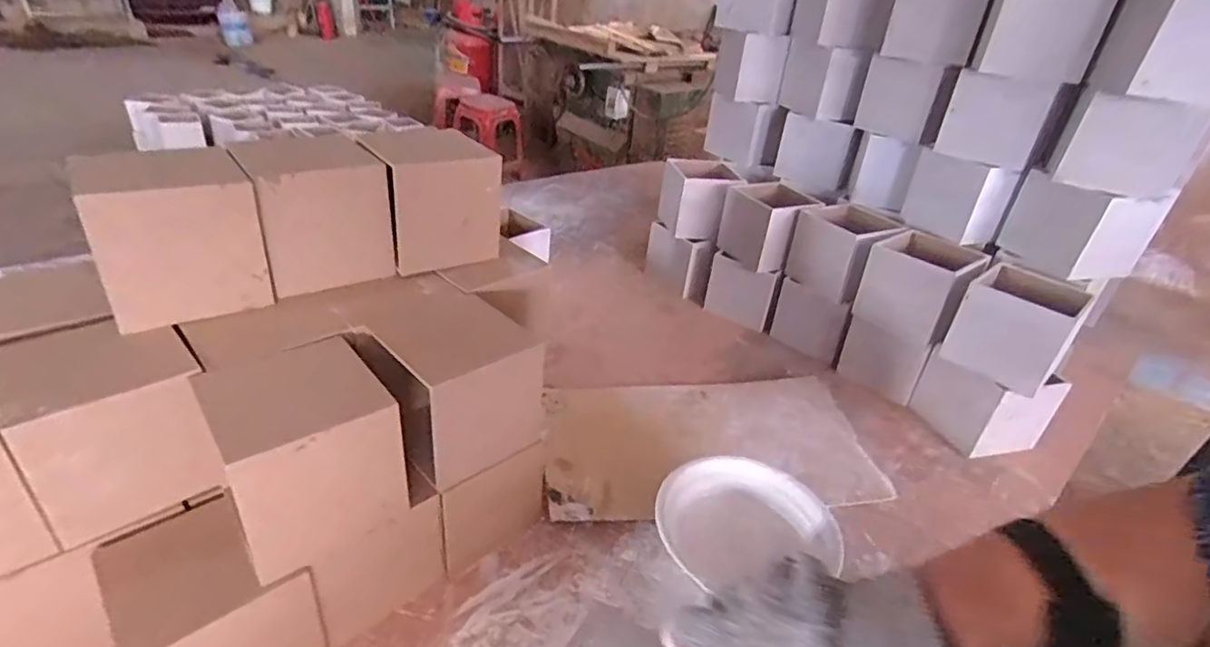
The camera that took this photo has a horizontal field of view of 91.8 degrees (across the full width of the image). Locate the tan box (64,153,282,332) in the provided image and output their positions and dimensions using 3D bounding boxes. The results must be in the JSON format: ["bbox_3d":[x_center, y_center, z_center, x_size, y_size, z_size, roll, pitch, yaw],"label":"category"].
[{"bbox_3d":[-0.359,-0.079,0.488,0.110,0.118,0.106,-21,40,-37],"label":"tan box"}]

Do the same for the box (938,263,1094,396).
[{"bbox_3d":[0.497,0.004,0.719,0.113,0.105,0.098,27,37,32],"label":"box"}]

